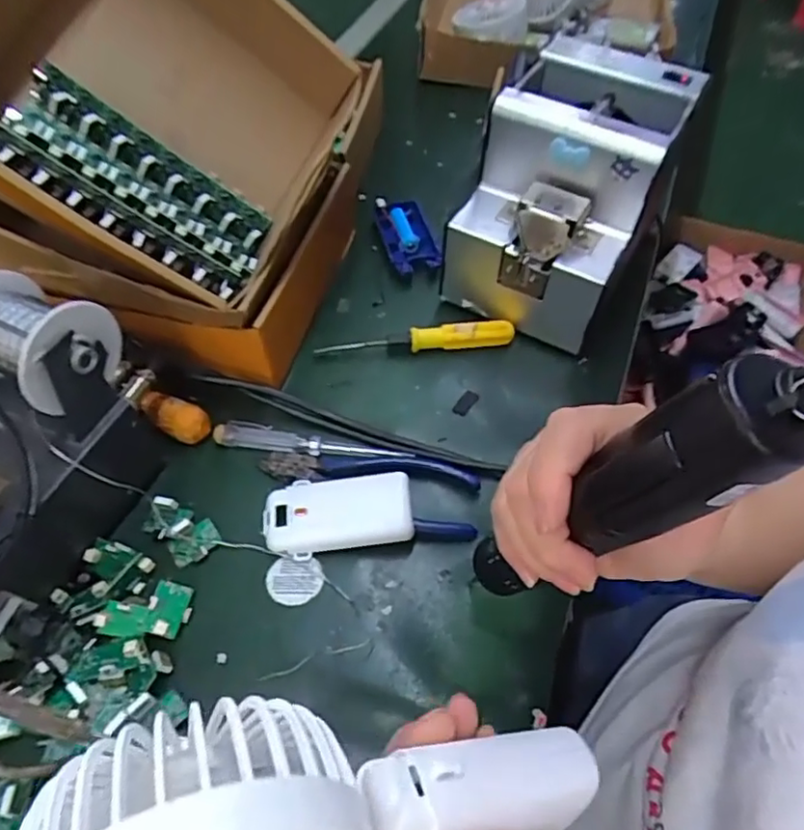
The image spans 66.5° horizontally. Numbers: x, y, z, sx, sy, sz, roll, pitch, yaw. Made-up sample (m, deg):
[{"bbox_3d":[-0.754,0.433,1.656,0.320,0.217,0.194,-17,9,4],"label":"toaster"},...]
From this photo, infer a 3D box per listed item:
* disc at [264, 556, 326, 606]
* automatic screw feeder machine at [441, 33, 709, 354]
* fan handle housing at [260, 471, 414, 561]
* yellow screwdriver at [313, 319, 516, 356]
[{"bbox_3d":[-0.066,0.101,0.379,0.034,0.004,0.029,2,54,3],"label":"disc"},{"bbox_3d":[0.134,-0.173,0.489,0.134,0.150,0.179,24,58,16],"label":"automatic screw feeder machine"},{"bbox_3d":[-0.041,0.064,0.397,0.094,0.019,0.045,-5,54,-3],"label":"fan handle housing"},{"bbox_3d":[0.011,-0.059,0.488,0.156,0.021,0.016,-6,54,-3],"label":"yellow screwdriver"}]

